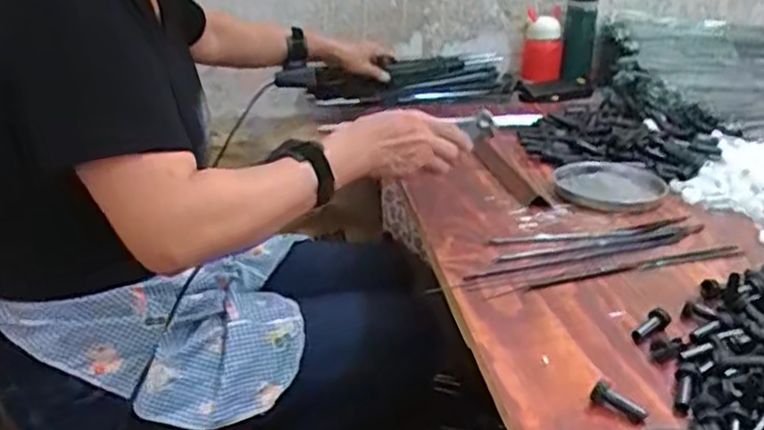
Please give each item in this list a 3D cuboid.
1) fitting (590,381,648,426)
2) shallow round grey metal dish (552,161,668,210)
[{"bbox_3d":[0.167,0.133,0.494,0.039,0.015,0.013,29,37,27],"label":"fitting"},{"bbox_3d":[0.290,-0.041,0.898,0.134,0.010,0.146,-3,25,1],"label":"shallow round grey metal dish"}]

